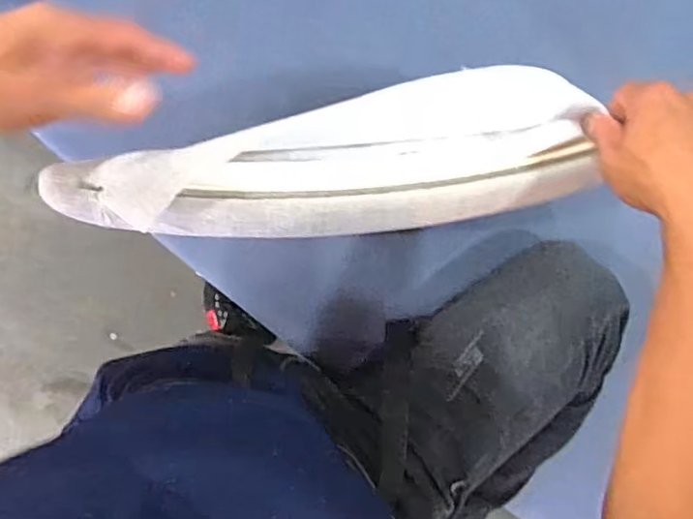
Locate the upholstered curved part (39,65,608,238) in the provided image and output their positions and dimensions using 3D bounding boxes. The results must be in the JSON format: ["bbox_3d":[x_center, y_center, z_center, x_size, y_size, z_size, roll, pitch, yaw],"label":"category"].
[{"bbox_3d":[-0.004,-0.064,0.416,0.369,0.046,0.096,-10,96,-11],"label":"upholstered curved part"}]

